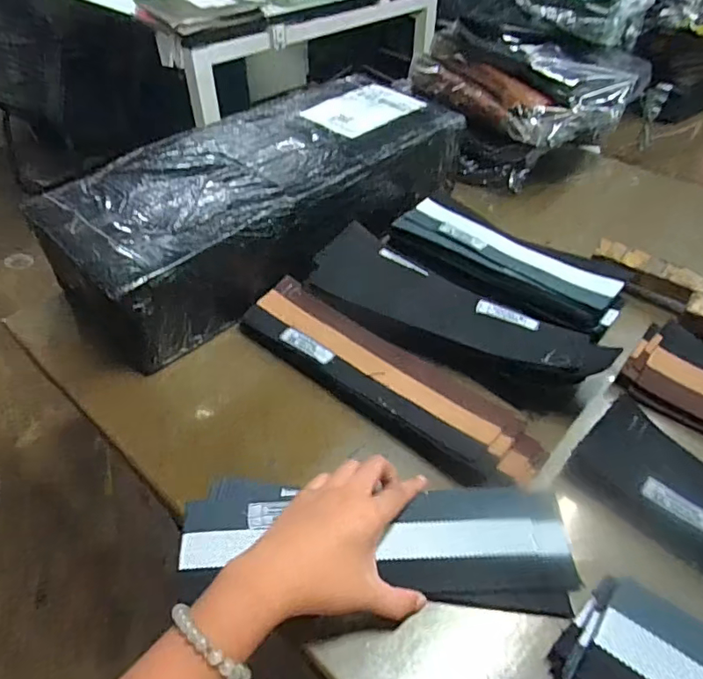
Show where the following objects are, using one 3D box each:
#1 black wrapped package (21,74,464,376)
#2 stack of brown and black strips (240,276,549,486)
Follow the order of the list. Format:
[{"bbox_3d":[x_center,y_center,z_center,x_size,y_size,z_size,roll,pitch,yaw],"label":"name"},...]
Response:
[{"bbox_3d":[-0.101,-0.185,0.652,0.502,0.109,0.227,-35,55,-30],"label":"black wrapped package"},{"bbox_3d":[0.029,0.032,0.509,0.326,0.019,0.086,30,52,26],"label":"stack of brown and black strips"}]

